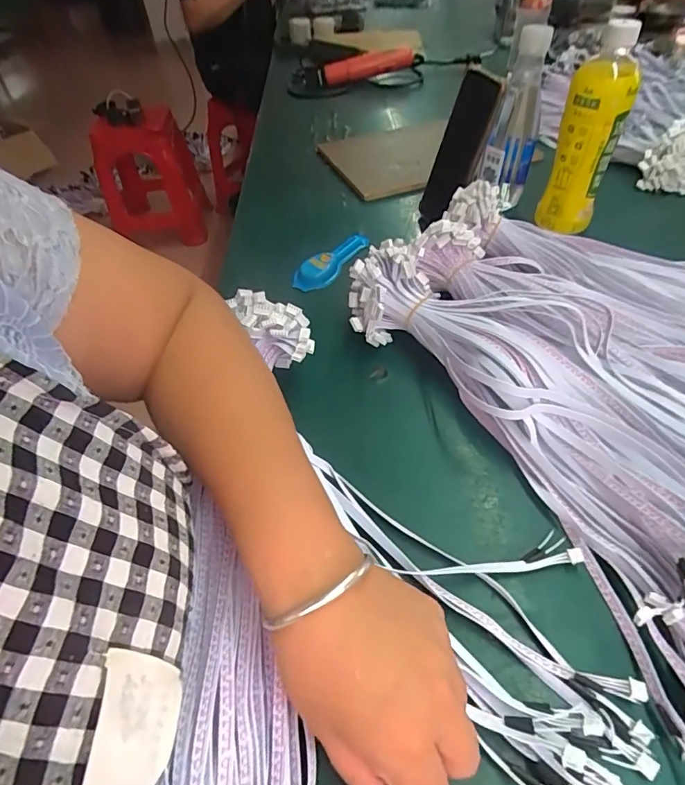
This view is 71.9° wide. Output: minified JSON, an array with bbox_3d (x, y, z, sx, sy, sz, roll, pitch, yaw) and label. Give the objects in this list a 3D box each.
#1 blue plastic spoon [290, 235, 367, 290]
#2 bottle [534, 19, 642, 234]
[{"bbox_3d":[-0.013,-0.160,0.569,0.036,0.028,0.105,25,54,25],"label":"blue plastic spoon"},{"bbox_3d":[0.275,-0.289,0.533,0.063,0.200,0.063,11,51,15],"label":"bottle"}]

